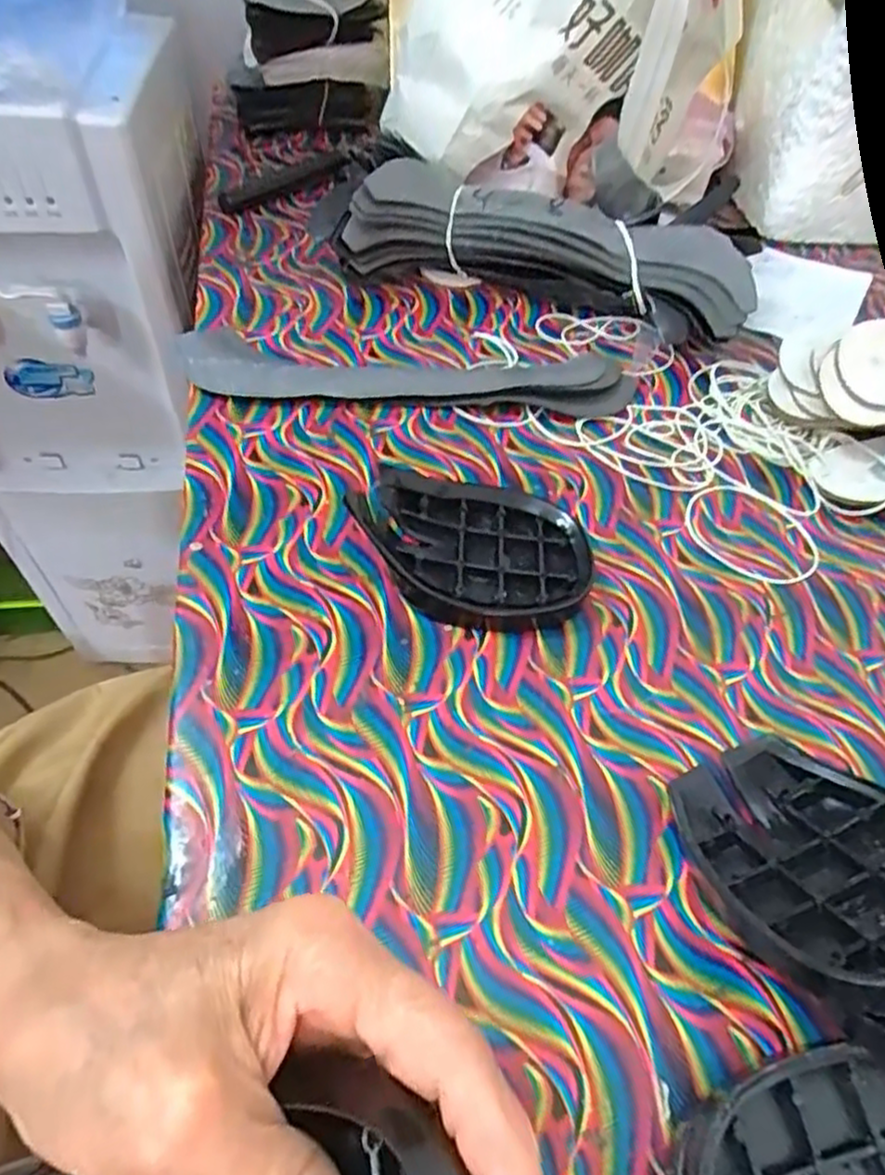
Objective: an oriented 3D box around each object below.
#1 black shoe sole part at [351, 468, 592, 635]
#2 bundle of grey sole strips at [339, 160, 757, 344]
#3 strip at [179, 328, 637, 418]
[{"bbox_3d":[0.016,-0.022,0.389,0.126,0.026,0.088,3,53,-4],"label":"black shoe sole part"},{"bbox_3d":[0.081,-0.253,0.532,0.302,0.067,0.102,14,53,5],"label":"bundle of grey sole strips"},{"bbox_3d":[-0.020,-0.150,0.492,0.313,0.012,0.064,2,53,-4],"label":"strip"}]

